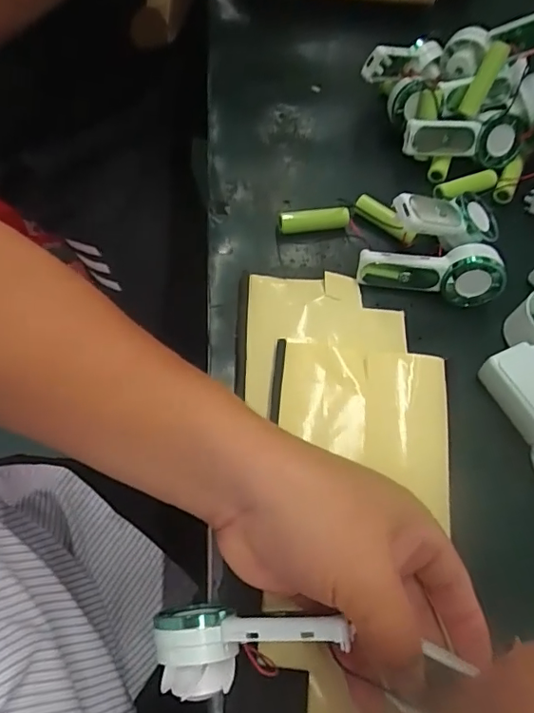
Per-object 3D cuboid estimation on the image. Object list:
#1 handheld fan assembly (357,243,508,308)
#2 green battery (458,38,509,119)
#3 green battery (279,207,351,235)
[{"bbox_3d":[0.109,-0.055,0.356,0.093,0.039,0.019,5,44,11],"label":"handheld fan assembly"},{"bbox_3d":[0.165,-0.209,0.403,0.014,0.050,0.014,31,32,12],"label":"green battery"},{"bbox_3d":[0.033,-0.098,0.380,0.051,0.012,0.015,-8,66,-12],"label":"green battery"}]

